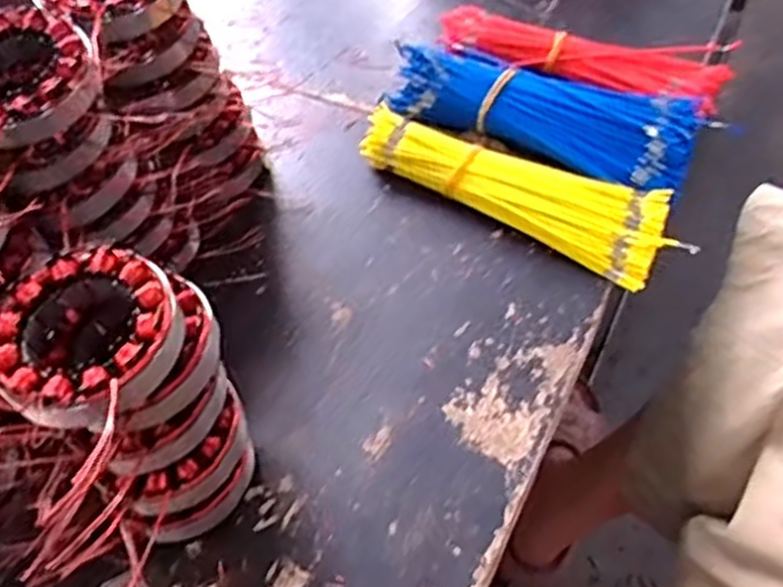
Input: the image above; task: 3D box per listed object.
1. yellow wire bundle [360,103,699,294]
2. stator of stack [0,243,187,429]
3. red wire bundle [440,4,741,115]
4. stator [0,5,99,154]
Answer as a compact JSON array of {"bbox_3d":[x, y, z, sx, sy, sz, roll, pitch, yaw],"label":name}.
[{"bbox_3d":[0.094,-0.083,0.586,0.250,0.034,0.072,28,59,23],"label":"yellow wire bundle"},{"bbox_3d":[-0.145,0.020,0.368,0.088,0.027,0.088,-34,58,-20],"label":"stator of stack"},{"bbox_3d":[0.160,-0.204,0.667,0.249,0.036,0.070,17,56,16],"label":"red wire bundle"},{"bbox_3d":[-0.215,-0.124,0.442,0.087,0.029,0.094,-26,55,-15],"label":"stator"}]

